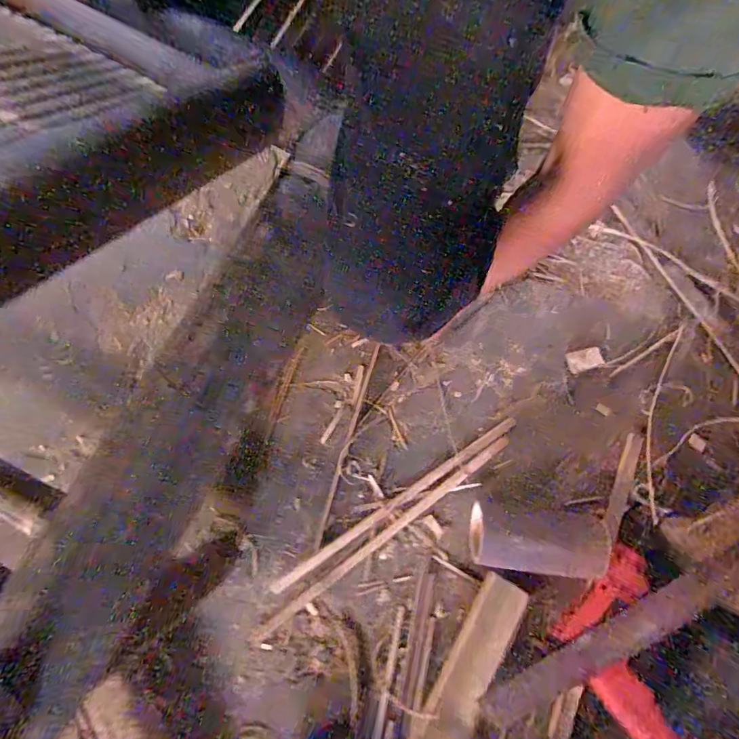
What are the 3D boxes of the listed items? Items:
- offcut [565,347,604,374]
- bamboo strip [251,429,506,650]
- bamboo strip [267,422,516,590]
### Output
[{"bbox_3d":[0.333,-0.016,0.669,0.051,0.010,0.033,-16,74,-2],"label":"offcut"},{"bbox_3d":[0.022,0.231,0.604,0.434,0.012,0.020,-37,76,-8],"label":"bamboo strip"},{"bbox_3d":[0.040,0.187,0.615,0.405,0.007,0.016,-33,76,-7],"label":"bamboo strip"}]

